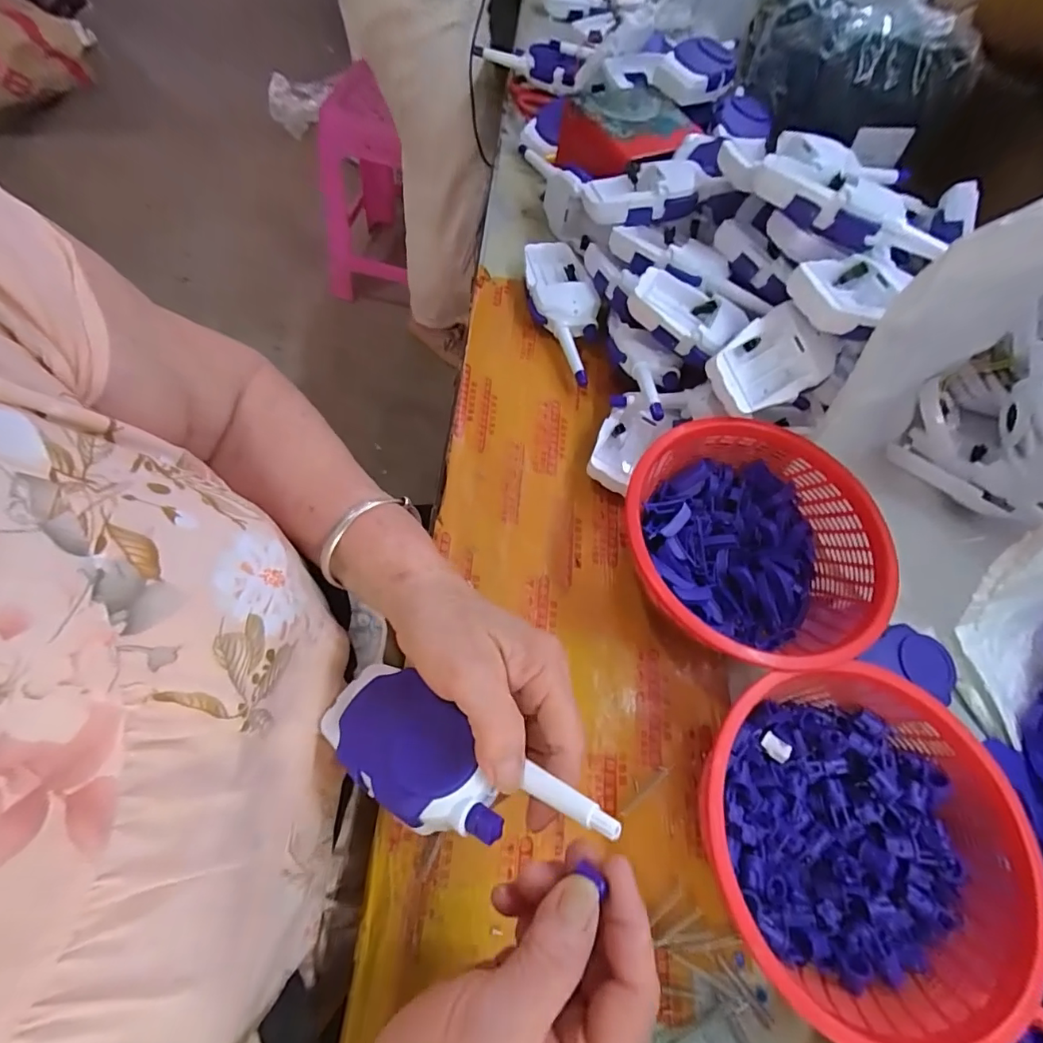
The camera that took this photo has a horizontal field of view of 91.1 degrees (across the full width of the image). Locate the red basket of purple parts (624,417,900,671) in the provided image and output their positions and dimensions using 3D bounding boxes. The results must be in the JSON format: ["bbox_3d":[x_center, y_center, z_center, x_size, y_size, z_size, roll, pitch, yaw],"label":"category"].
[{"bbox_3d":[0.160,0.019,0.375,0.174,0.071,0.181,-3,66,-8],"label":"red basket of purple parts"}]

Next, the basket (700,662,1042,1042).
[{"bbox_3d":[0.193,0.179,0.299,0.167,0.072,0.170,3,65,-6],"label":"basket"}]

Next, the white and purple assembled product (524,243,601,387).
[{"bbox_3d":[0.040,-0.204,0.494,0.064,0.036,0.168,-3,66,-8],"label":"white and purple assembled product"}]

